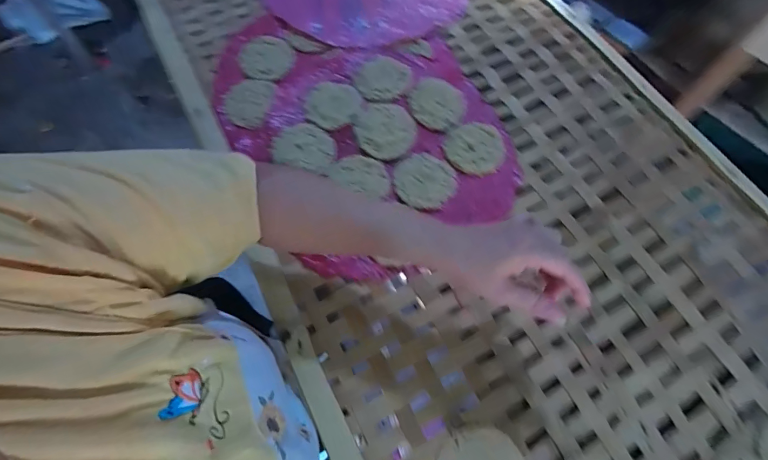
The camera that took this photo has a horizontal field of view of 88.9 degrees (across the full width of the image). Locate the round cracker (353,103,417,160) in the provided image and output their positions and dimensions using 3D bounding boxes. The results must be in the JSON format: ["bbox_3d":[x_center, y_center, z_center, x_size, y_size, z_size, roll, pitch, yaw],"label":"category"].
[{"bbox_3d":[0.003,-0.135,0.526,0.081,0.011,0.084,0,66,0],"label":"round cracker"}]

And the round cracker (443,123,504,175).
[{"bbox_3d":[0.125,-0.111,0.525,0.081,0.009,0.073,-26,69,-12],"label":"round cracker"}]

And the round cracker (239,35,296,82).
[{"bbox_3d":[-0.175,-0.259,0.589,0.080,0.011,0.079,0,66,0],"label":"round cracker"}]

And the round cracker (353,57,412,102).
[{"bbox_3d":[-0.002,-0.217,0.557,0.077,0.012,0.080,0,66,0],"label":"round cracker"}]

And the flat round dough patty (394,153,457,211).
[{"bbox_3d":[0.053,-0.064,0.504,0.076,0.005,0.084,31,69,13],"label":"flat round dough patty"}]

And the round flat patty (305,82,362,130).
[{"bbox_3d":[-0.069,-0.175,0.543,0.076,0.010,0.080,0,66,0],"label":"round flat patty"}]

